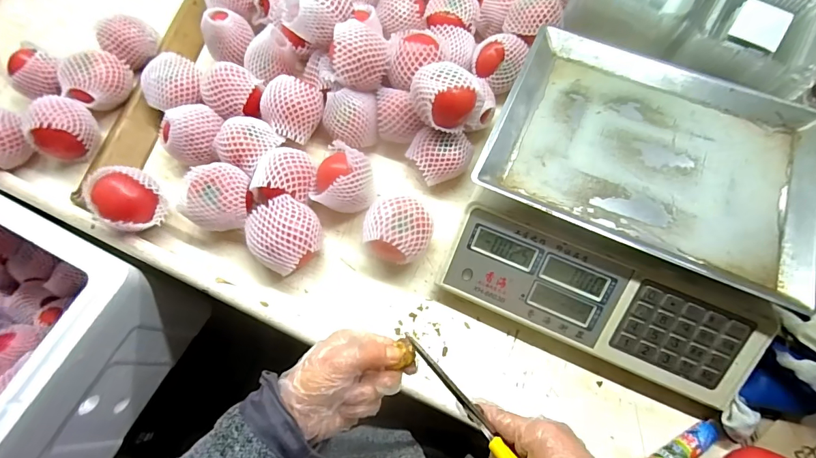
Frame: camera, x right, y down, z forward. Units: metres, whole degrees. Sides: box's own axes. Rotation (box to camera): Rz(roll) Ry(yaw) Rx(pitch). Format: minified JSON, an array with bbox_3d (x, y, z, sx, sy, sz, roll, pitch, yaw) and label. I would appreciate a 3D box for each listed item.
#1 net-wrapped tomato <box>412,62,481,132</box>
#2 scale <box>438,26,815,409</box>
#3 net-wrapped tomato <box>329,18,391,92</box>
[{"bbox_3d":[0.046,-0.163,0.503,0.084,0.078,0.080,-1,69,-1],"label":"net-wrapped tomato"},{"bbox_3d":[0.260,-0.034,0.473,0.351,0.106,0.355,24,71,8],"label":"scale"},{"bbox_3d":[-0.063,-0.236,0.538,0.075,0.064,0.085,8,69,3],"label":"net-wrapped tomato"}]

